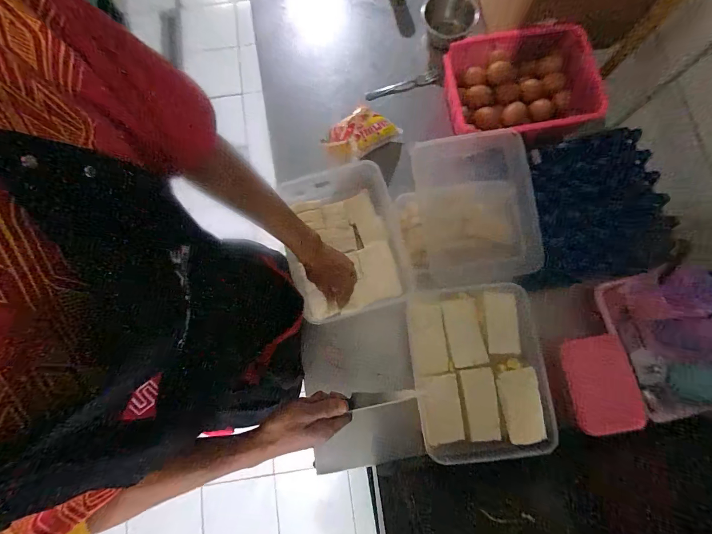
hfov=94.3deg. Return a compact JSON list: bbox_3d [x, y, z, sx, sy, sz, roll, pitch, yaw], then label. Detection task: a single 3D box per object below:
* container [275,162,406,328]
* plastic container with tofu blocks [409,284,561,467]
[{"bbox_3d":[-0.024,-0.047,0.670,0.227,0.095,0.278,-16,78,-4],"label":"container"},{"bbox_3d":[0.229,0.180,0.608,0.207,0.094,0.282,-6,78,-2],"label":"plastic container with tofu blocks"}]

